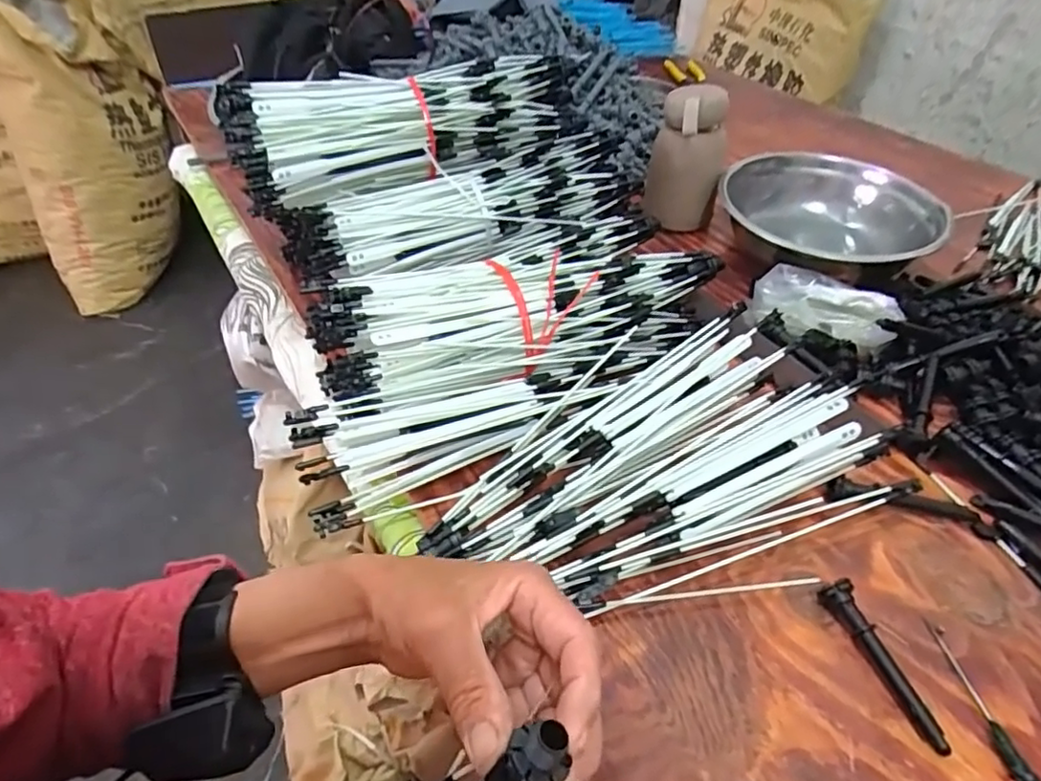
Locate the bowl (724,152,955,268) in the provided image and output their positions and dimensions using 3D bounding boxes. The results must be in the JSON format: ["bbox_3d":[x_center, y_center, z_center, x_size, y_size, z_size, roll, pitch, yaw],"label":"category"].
[{"bbox_3d":[0.319,-0.179,0.657,0.192,0.069,0.182,0,43,0],"label":"bowl"}]

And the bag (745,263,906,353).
[{"bbox_3d":[0.266,-0.075,0.544,0.116,0.028,0.064,15,45,16],"label":"bag"}]

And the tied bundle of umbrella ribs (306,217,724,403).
[{"bbox_3d":[0.001,-0.064,0.499,0.318,0.069,0.130,-18,46,-18],"label":"tied bundle of umbrella ribs"}]

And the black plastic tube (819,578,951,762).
[{"bbox_3d":[0.202,0.150,0.346,0.016,0.019,0.092,-13,45,-13],"label":"black plastic tube"}]

